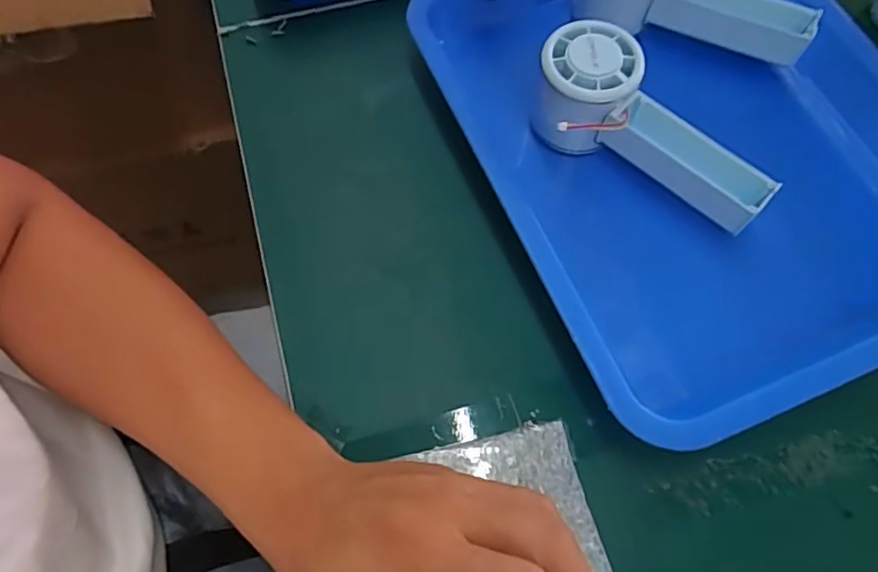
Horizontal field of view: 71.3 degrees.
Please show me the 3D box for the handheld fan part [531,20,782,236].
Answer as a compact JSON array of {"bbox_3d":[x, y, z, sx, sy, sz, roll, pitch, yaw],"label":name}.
[{"bbox_3d":[0.124,-0.094,0.353,0.144,0.044,0.052,32,70,11],"label":"handheld fan part"}]

